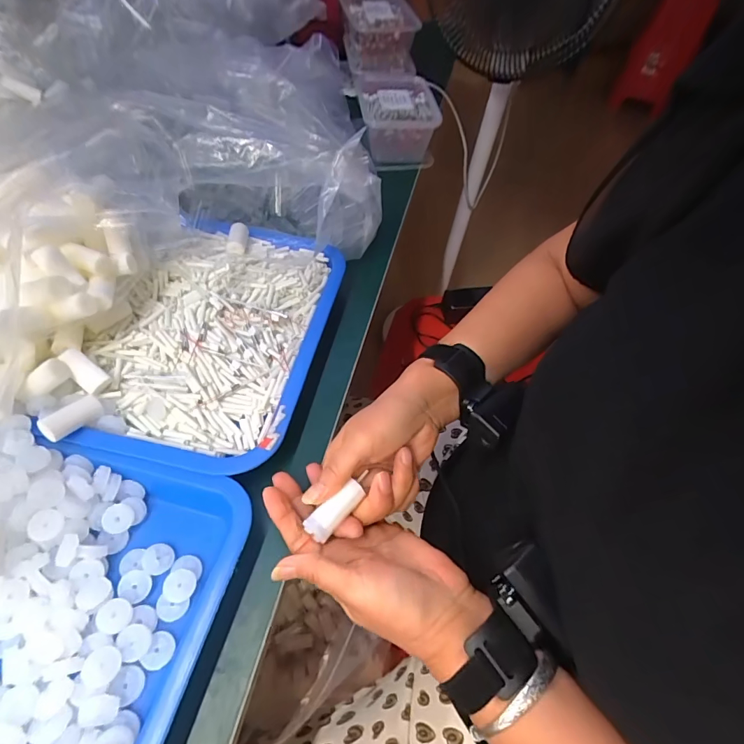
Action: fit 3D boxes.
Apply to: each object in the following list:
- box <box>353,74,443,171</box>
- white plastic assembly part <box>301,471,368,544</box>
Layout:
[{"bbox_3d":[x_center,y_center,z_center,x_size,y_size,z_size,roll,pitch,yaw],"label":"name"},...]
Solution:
[{"bbox_3d":[0.038,-0.403,0.665,0.120,0.075,0.167,0,54,-6],"label":"box"},{"bbox_3d":[-0.026,0.099,0.302,0.019,0.010,0.046,39,63,21],"label":"white plastic assembly part"}]

